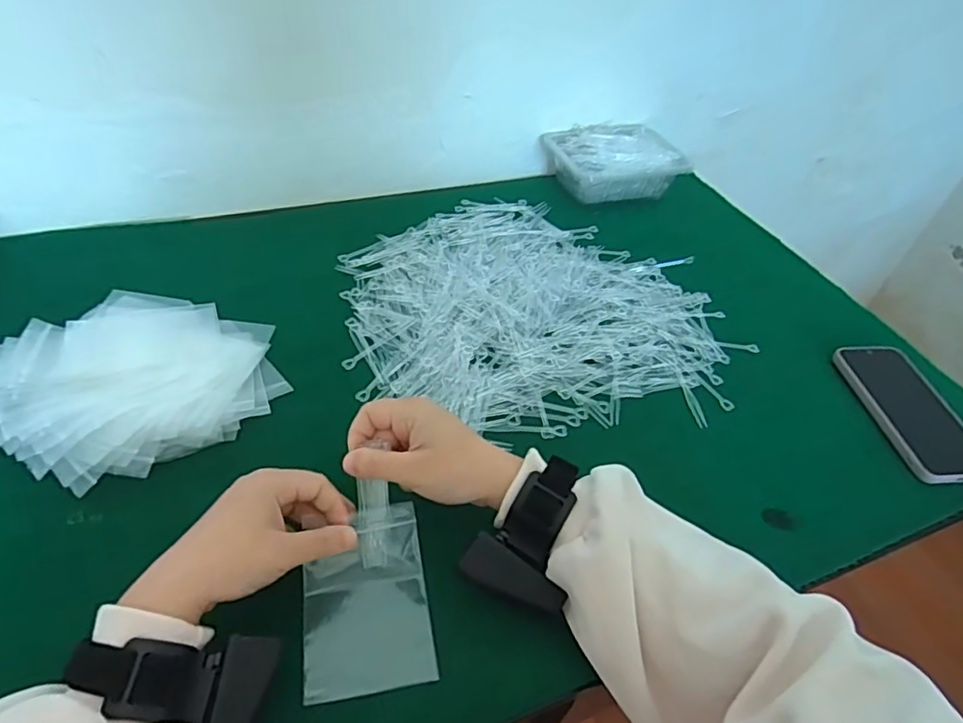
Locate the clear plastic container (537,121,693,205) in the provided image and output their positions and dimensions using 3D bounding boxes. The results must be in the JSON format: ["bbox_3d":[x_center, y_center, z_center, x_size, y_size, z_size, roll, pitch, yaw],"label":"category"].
[{"bbox_3d":[0.183,-0.276,0.803,0.171,0.060,0.122,-11,48,-17],"label":"clear plastic container"}]

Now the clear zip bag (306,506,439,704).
[{"bbox_3d":[-0.077,0.157,0.384,0.080,0.029,0.106,-5,46,-12],"label":"clear zip bag"}]

